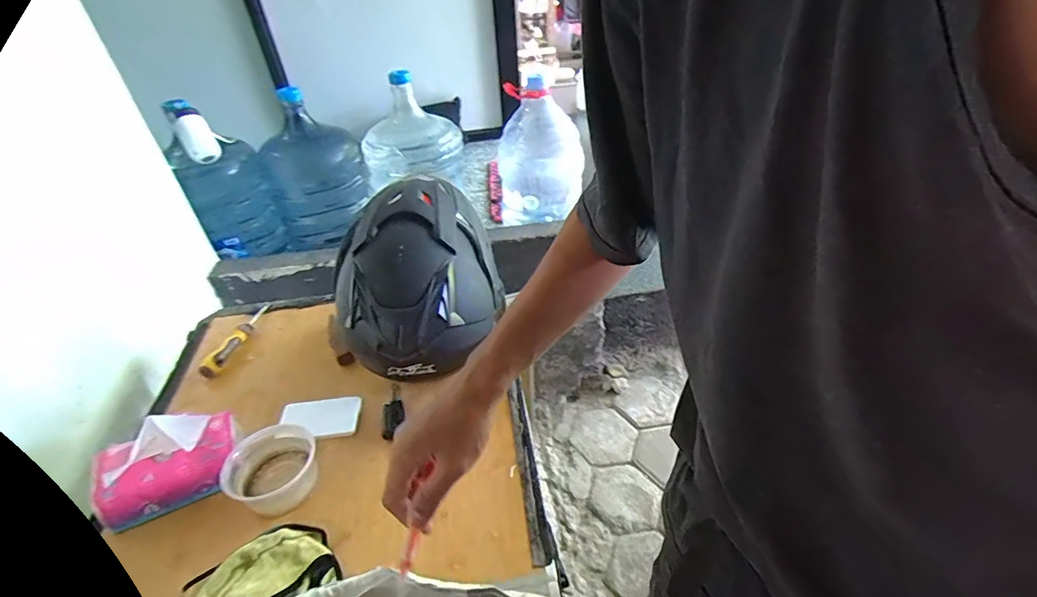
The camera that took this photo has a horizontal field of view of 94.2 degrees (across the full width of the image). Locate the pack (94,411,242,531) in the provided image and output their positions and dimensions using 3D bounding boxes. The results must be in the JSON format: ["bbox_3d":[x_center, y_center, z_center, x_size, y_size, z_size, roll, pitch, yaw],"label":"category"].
[{"bbox_3d":[-0.473,0.216,0.648,0.158,0.092,0.094,-20,41,-18],"label":"pack"}]

